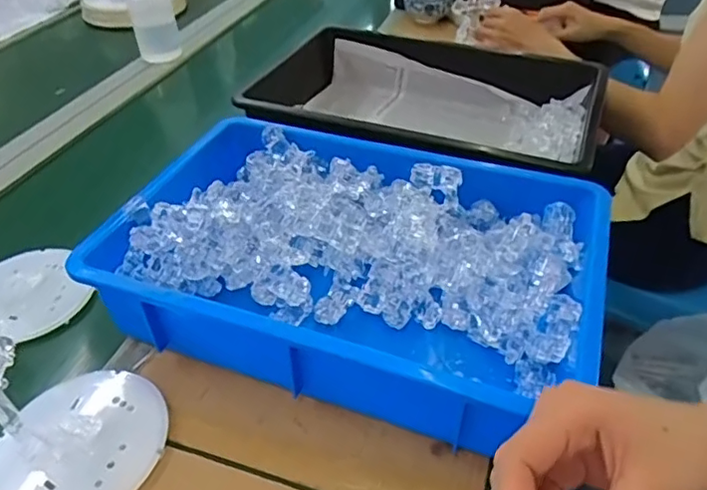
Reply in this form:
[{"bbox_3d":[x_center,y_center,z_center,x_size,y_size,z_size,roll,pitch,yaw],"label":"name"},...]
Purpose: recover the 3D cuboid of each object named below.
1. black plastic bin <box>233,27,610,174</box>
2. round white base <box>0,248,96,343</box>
[{"bbox_3d":[0.088,-0.157,0.731,0.405,0.114,0.281,14,43,18],"label":"black plastic bin"},{"bbox_3d":[-0.334,0.051,0.564,0.116,0.029,0.114,3,50,-4],"label":"round white base"}]

